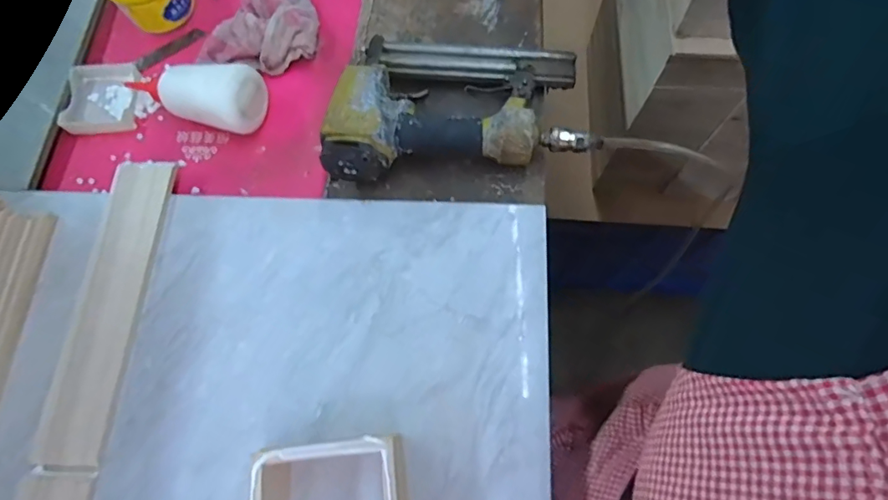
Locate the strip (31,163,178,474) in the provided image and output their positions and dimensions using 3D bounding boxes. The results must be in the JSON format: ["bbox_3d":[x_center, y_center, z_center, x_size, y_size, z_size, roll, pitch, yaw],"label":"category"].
[{"bbox_3d":[-0.303,0.046,0.442,0.062,0.009,0.270,3,71,3],"label":"strip"}]

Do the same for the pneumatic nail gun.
[{"bbox_3d":[0.010,-0.152,0.472,0.240,0.055,0.156,-5,70,0],"label":"pneumatic nail gun"}]

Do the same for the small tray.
[{"bbox_3d":[-0.374,-0.165,0.536,0.074,0.017,0.083,-2,70,1],"label":"small tray"}]

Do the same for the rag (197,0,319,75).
[{"bbox_3d":[-0.194,-0.249,0.532,0.118,0.027,0.114,14,71,7],"label":"rag"}]

